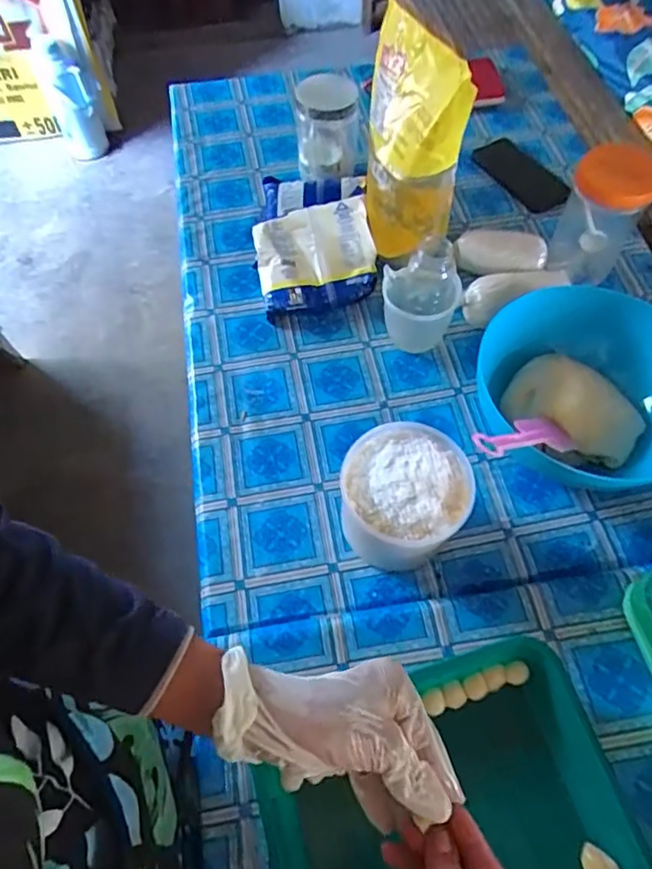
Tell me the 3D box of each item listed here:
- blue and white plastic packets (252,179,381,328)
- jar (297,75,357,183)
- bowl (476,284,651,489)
[{"bbox_3d":[-0.021,-0.283,0.785,0.160,0.081,0.240,-5,62,-2],"label":"blue and white plastic packets"},{"bbox_3d":[0.002,-0.474,0.850,0.090,0.123,0.093,0,62,1],"label":"jar"},{"bbox_3d":[0.288,-0.047,0.628,0.220,0.121,0.228,0,62,1],"label":"bowl"}]

